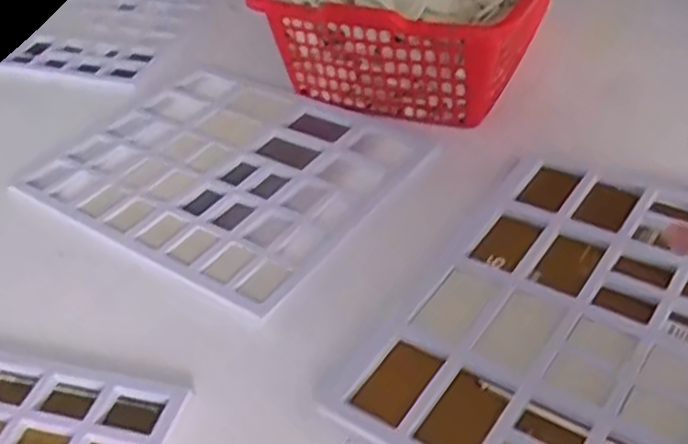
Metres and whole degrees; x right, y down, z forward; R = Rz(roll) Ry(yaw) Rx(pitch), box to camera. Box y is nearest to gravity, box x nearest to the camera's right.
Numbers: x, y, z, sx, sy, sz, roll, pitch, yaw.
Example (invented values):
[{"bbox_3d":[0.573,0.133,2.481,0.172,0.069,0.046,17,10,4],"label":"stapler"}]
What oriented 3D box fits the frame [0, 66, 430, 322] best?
[{"bbox_3d":[-0.156,-0.073,0.917,0.415,0.035,0.350,17,45,26],"label":"frame"}]

